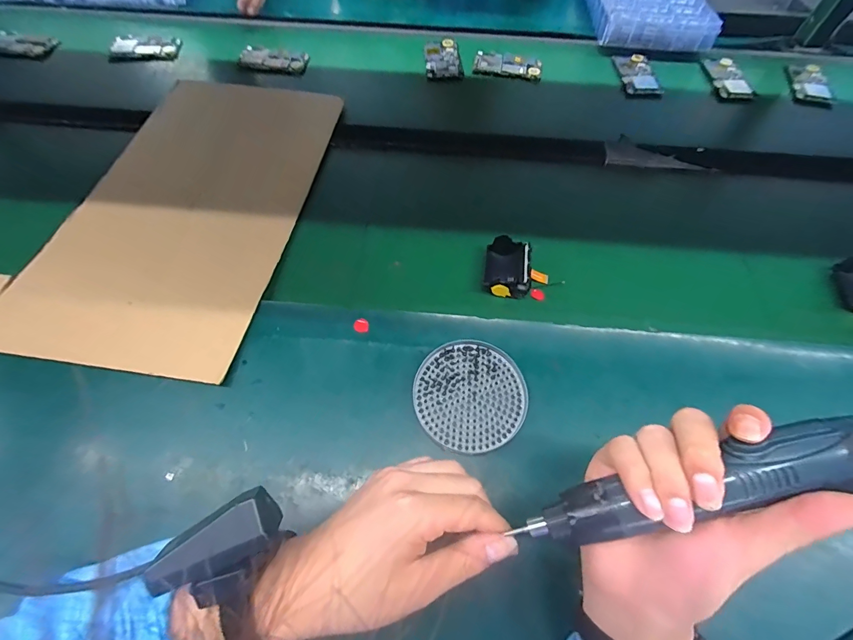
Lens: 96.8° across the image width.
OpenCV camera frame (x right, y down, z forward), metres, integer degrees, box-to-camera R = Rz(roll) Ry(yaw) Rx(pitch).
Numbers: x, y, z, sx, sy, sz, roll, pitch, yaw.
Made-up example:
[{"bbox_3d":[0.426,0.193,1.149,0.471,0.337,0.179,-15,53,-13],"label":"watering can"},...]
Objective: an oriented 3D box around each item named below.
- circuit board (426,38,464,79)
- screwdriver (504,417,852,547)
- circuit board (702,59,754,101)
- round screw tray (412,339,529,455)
[{"bbox_3d":[0.029,-0.488,0.700,0.063,0.008,0.119,-5,62,-3],"label":"circuit board"},{"bbox_3d":[0.171,0.092,0.210,0.228,0.036,0.038,-19,62,13],"label":"screwdriver"},{"bbox_3d":[0.538,-0.439,0.678,0.059,0.013,0.123,2,62,0],"label":"circuit board"},{"bbox_3d":[0.046,0.077,0.395,0.112,0.011,0.114,0,62,-1],"label":"round screw tray"}]

